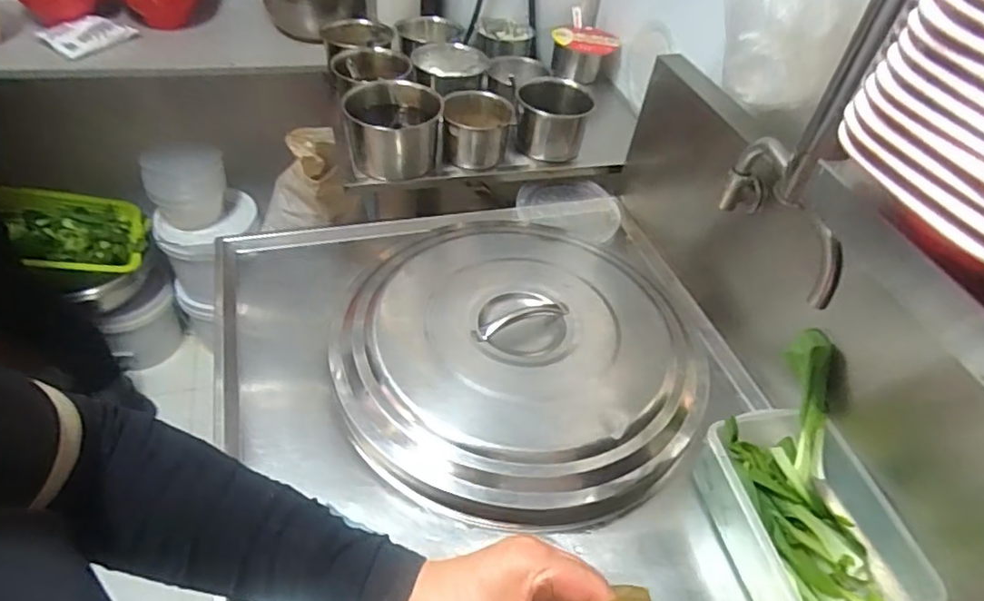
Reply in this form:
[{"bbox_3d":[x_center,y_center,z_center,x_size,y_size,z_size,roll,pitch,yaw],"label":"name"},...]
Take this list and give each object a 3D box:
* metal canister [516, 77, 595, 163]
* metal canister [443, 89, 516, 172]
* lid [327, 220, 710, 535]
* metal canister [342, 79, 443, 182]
[{"bbox_3d":[0.103,-0.309,1.077,0.130,0.105,0.137,5,45,-3],"label":"metal canister"},{"bbox_3d":[-0.023,-0.282,1.032,0.112,0.088,0.116,5,45,-3],"label":"metal canister"},{"bbox_3d":[0.036,0.040,0.796,0.466,0.071,0.494,4,45,-4],"label":"lid"},{"bbox_3d":[-0.156,-0.269,0.990,0.146,0.105,0.136,-2,45,-10],"label":"metal canister"}]

